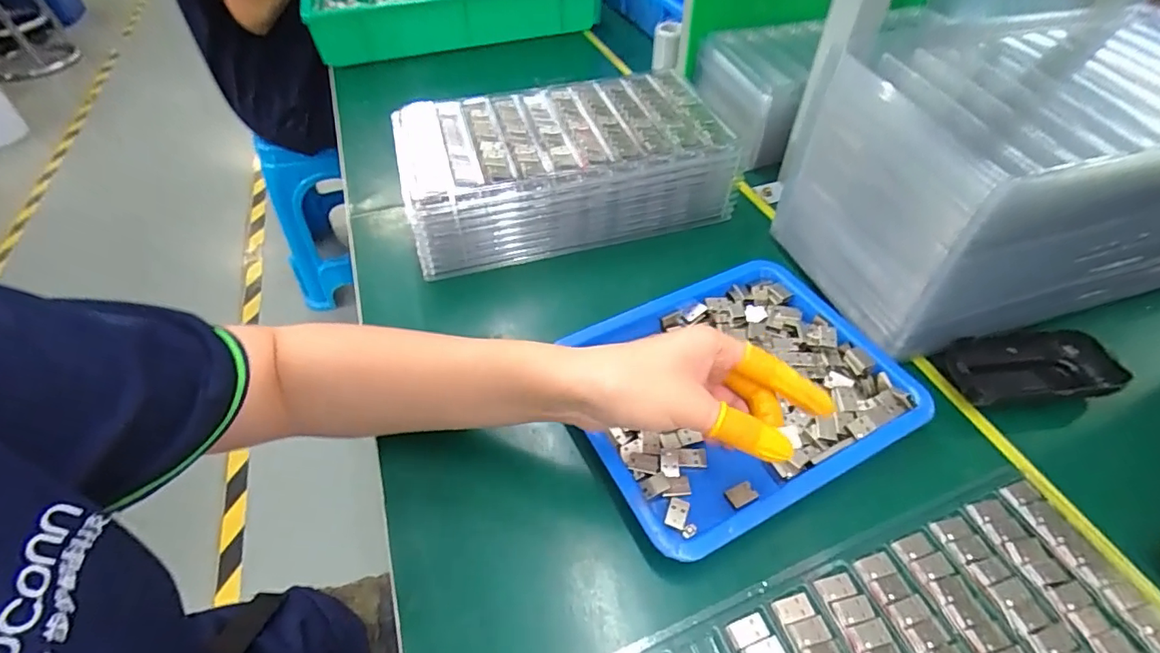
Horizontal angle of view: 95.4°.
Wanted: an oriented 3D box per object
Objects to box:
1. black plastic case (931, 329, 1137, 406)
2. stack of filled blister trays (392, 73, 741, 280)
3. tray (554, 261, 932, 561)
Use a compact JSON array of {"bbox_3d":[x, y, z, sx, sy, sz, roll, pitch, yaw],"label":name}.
[{"bbox_3d":[0.324,0.031,0.382,0.116,0.023,0.052,-4,49,0],"label":"black plastic case"},{"bbox_3d":[-0.018,-0.157,0.514,0.292,0.084,0.163,-14,50,-8],"label":"stack of filled blister trays"},{"bbox_3d":[0.104,0.038,0.372,0.216,0.027,0.176,-24,52,-16],"label":"tray"}]

